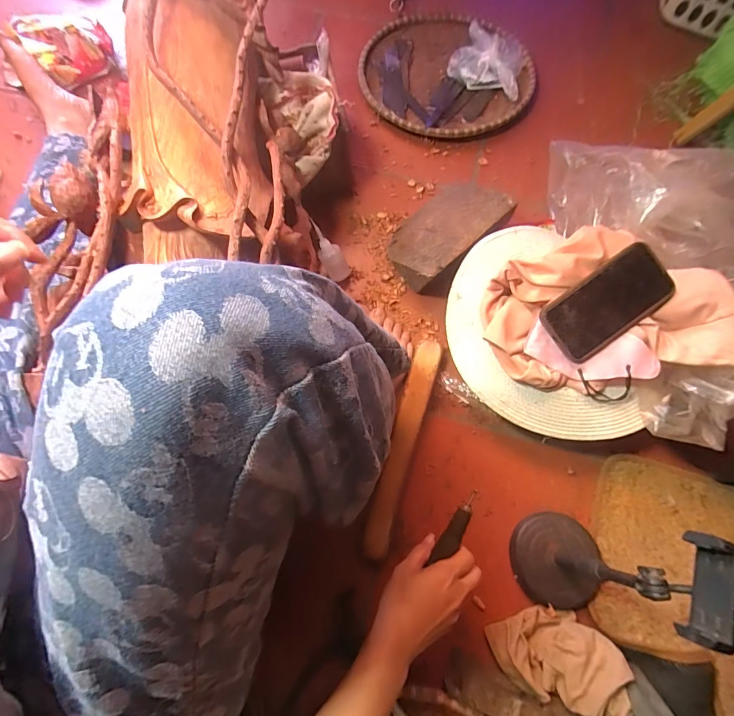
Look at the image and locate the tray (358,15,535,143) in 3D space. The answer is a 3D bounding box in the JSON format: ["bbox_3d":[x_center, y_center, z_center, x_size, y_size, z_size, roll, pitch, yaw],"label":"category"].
[{"bbox_3d":[0.152,-0.553,0.787,0.299,0.045,0.328,0,71,0],"label":"tray"}]

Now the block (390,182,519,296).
[{"bbox_3d":[0.125,-0.210,0.638,0.132,0.077,0.201,42,76,13],"label":"block"}]

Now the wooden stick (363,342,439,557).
[{"bbox_3d":[0.050,0.119,0.558,0.035,0.027,0.303,17,72,6],"label":"wooden stick"}]

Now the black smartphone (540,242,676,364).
[{"bbox_3d":[0.303,-0.069,0.494,0.157,0.010,0.081,-36,91,3],"label":"black smartphone"}]

